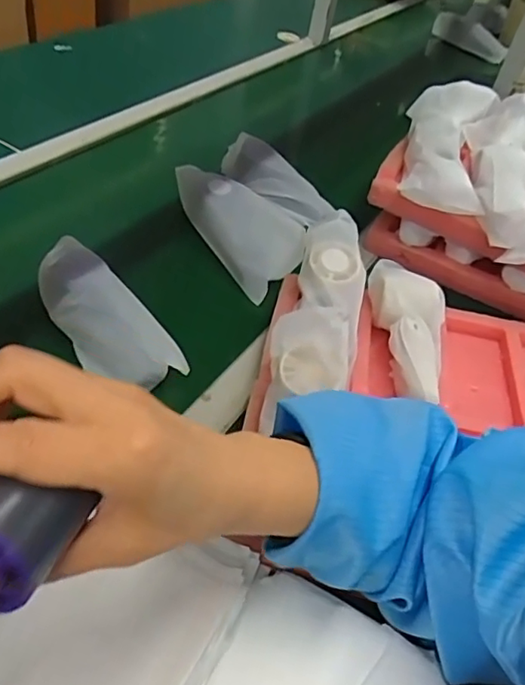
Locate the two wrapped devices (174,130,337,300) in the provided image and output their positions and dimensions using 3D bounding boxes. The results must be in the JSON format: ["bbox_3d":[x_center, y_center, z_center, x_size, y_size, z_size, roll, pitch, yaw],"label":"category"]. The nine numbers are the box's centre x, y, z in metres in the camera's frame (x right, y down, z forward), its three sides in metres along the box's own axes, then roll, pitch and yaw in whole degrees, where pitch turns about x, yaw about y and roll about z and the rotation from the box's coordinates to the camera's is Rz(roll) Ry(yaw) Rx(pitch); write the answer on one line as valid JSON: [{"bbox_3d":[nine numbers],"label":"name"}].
[{"bbox_3d":[-0.002,-0.179,0.740,0.188,0.083,0.229,-22,53,-31],"label":"two wrapped devices"}]

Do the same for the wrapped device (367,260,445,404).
[{"bbox_3d":[0.155,-0.014,0.585,0.072,0.041,0.174,0,57,-6],"label":"wrapped device"}]

